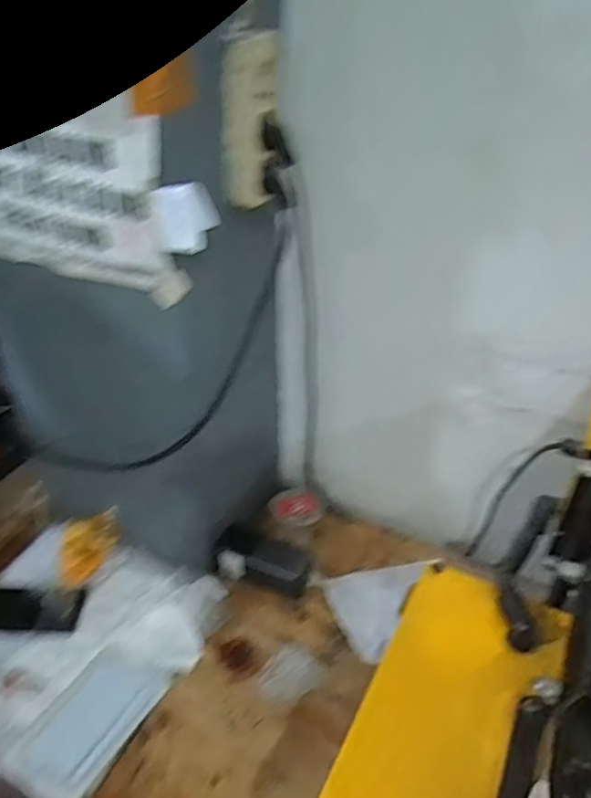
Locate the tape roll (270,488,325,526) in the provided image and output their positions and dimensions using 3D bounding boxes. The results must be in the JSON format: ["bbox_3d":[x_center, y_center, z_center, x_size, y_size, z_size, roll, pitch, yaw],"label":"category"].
[{"bbox_3d":[-0.001,0.159,0.906,0.079,0.040,0.040,-17,39,-23],"label":"tape roll"}]

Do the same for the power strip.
[{"bbox_3d":[-0.043,-0.268,0.605,0.054,0.148,0.028,-3,36,-6],"label":"power strip"}]

